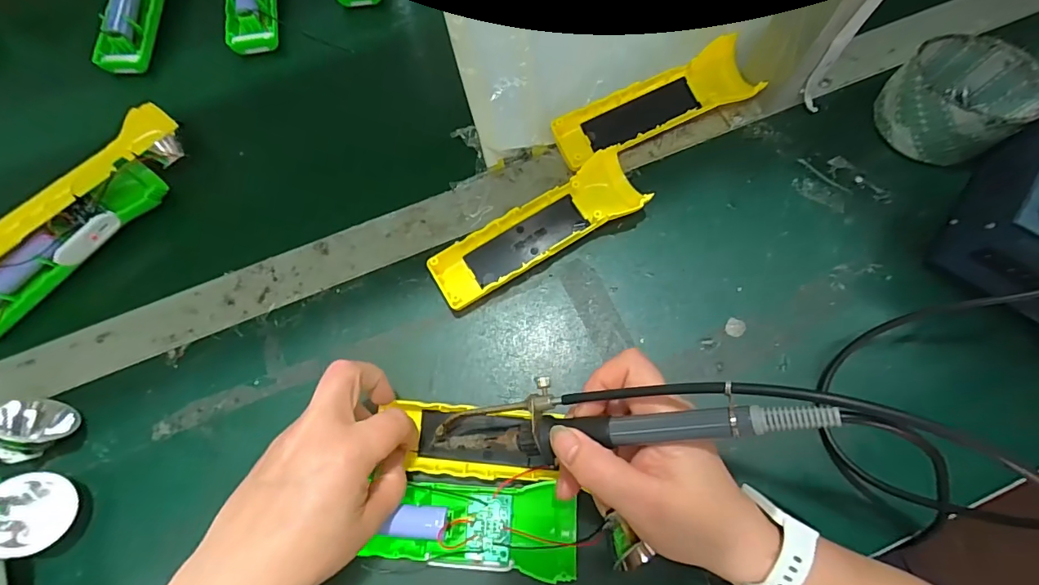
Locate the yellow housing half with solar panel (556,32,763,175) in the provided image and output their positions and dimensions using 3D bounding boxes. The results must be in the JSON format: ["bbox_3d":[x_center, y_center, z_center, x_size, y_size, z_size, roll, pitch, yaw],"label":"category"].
[{"bbox_3d":[0.108,-0.148,0.379,0.166,0.024,0.057,-25,75,-7],"label":"yellow housing half with solar panel"}]

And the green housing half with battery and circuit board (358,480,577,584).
[{"bbox_3d":[-0.025,0.140,0.286,0.121,0.032,0.046,5,74,-6],"label":"green housing half with battery and circuit board"}]

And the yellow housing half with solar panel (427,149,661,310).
[{"bbox_3d":[0.013,-0.044,0.348,0.160,0.025,0.047,-30,76,-8],"label":"yellow housing half with solar panel"}]

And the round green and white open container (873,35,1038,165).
[{"bbox_3d":[0.326,-0.144,0.360,0.078,0.052,0.086,-42,78,-11],"label":"round green and white open container"}]

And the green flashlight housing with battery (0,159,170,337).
[{"bbox_3d":[-0.340,-0.034,0.350,0.038,0.027,0.162,40,78,11],"label":"green flashlight housing with battery"}]

